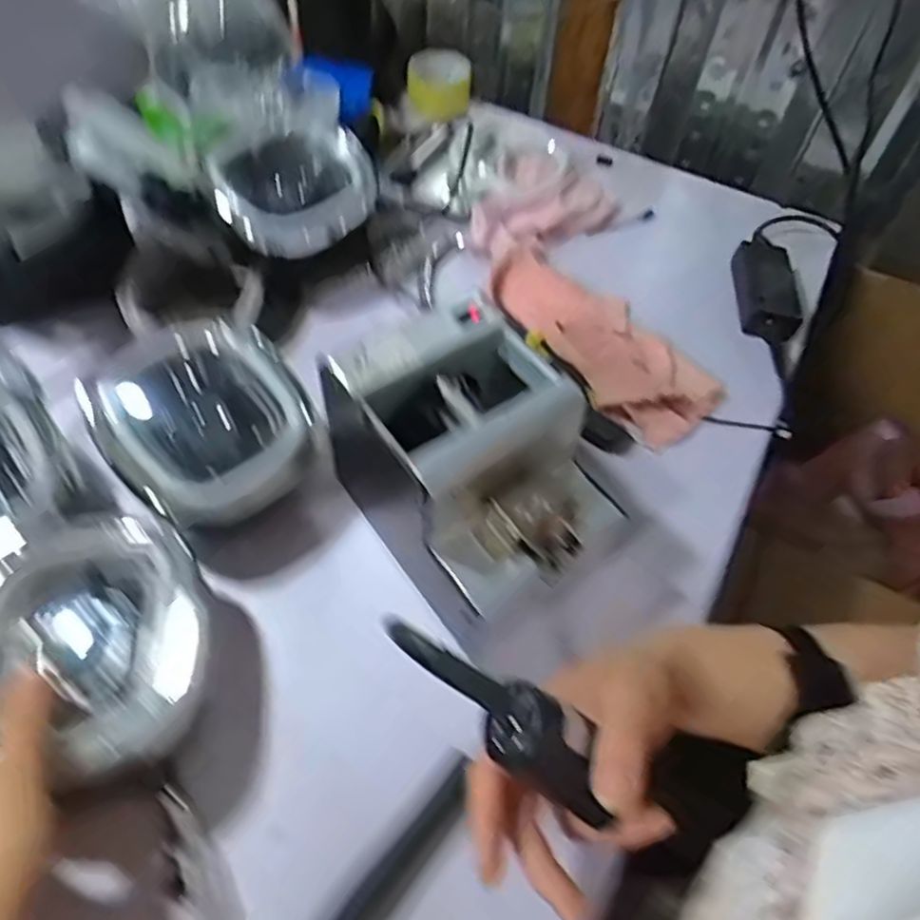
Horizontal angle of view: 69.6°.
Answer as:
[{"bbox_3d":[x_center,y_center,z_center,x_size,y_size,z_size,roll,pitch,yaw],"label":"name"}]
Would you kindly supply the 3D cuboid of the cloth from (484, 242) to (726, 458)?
[{"bbox_3d":[0.129,-0.122,0.629,0.114,0.038,0.255,-34,62,-24],"label":"cloth"}]

